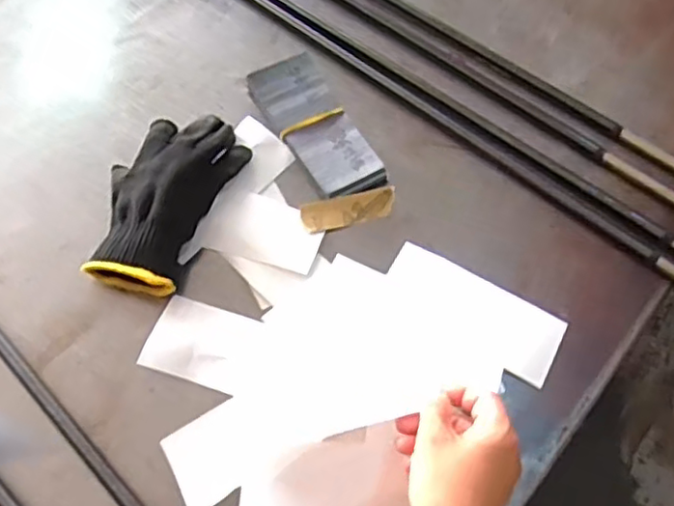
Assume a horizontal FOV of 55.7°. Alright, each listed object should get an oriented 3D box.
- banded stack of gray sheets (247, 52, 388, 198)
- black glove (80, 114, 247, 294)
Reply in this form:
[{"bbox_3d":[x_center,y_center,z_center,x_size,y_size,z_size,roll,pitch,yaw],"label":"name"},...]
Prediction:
[{"bbox_3d":[-0.023,-0.126,0.634,0.071,0.015,0.170,-26,66,-14],"label":"banded stack of gray sheets"},{"bbox_3d":[-0.159,-0.058,0.579,0.105,0.045,0.187,21,64,9],"label":"black glove"}]

